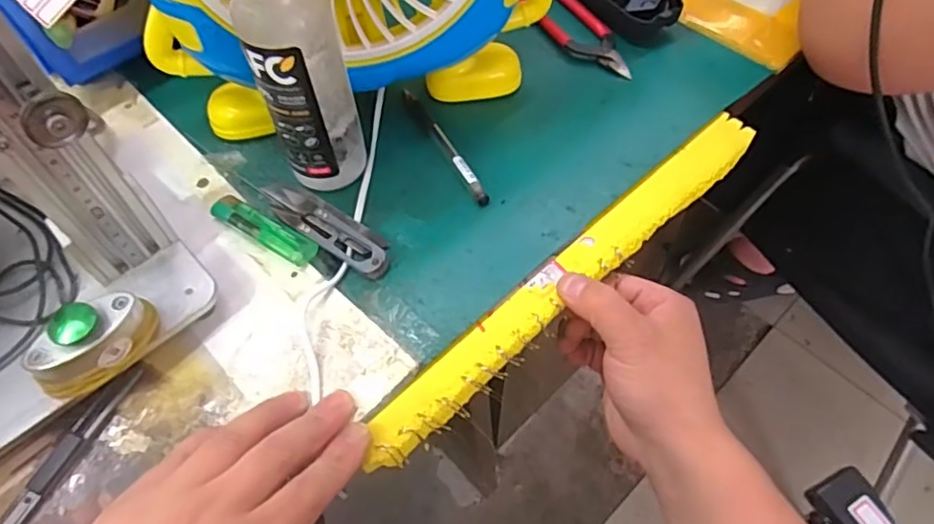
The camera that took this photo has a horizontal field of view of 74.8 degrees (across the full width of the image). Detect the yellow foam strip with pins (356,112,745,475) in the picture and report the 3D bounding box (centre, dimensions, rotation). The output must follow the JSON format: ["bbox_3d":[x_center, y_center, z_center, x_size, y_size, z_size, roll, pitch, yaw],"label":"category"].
[{"bbox_3d":[0.072,0.002,0.375,0.332,0.010,0.030,-38,68,-21],"label":"yellow foam strip with pins"}]

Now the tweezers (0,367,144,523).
[{"bbox_3d":[-0.223,0.118,0.313,0.013,0.006,0.147,23,61,11],"label":"tweezers"}]

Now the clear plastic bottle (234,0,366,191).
[{"bbox_3d":[-0.099,-0.124,0.329,0.053,0.224,0.044,-14,57,-7],"label":"clear plastic bottle"}]

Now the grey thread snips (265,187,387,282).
[{"bbox_3d":[-0.092,-0.028,0.392,0.113,0.016,0.030,35,64,16],"label":"grey thread snips"}]

